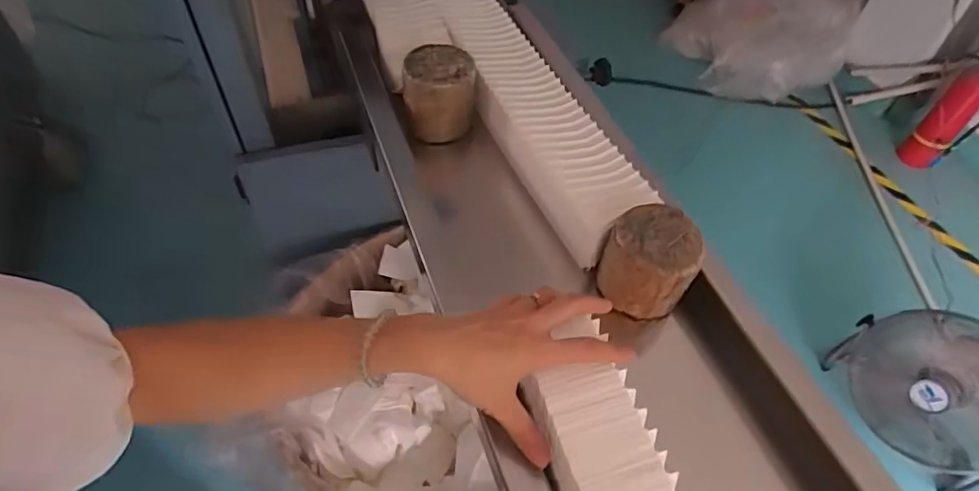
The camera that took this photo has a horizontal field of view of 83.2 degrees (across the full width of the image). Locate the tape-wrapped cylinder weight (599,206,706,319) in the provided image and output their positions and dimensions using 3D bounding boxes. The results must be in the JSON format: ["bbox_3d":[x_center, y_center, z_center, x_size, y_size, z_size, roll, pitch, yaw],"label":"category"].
[{"bbox_3d":[0.167,0.017,0.583,0.089,0.089,0.090,2,51,-2],"label":"tape-wrapped cylinder weight"}]

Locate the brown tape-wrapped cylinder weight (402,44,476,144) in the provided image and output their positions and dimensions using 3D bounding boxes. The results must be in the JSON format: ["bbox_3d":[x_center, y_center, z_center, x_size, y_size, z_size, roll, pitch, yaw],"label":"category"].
[{"bbox_3d":[-0.068,-0.194,0.737,0.086,0.110,0.088,-8,52,-9],"label":"brown tape-wrapped cylinder weight"}]

